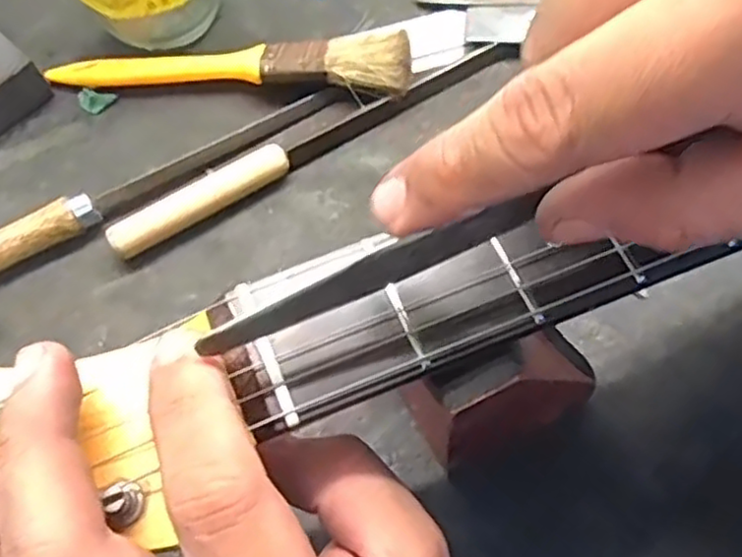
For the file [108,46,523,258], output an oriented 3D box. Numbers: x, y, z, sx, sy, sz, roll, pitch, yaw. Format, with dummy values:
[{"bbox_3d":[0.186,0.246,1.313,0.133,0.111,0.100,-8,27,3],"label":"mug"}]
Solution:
[{"bbox_3d":[-0.026,-0.068,0.339,0.214,0.014,0.019,-30,67,-9],"label":"file"}]

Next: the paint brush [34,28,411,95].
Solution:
[{"bbox_3d":[-0.073,-0.109,0.353,0.185,0.023,0.029,4,66,6],"label":"paint brush"}]

